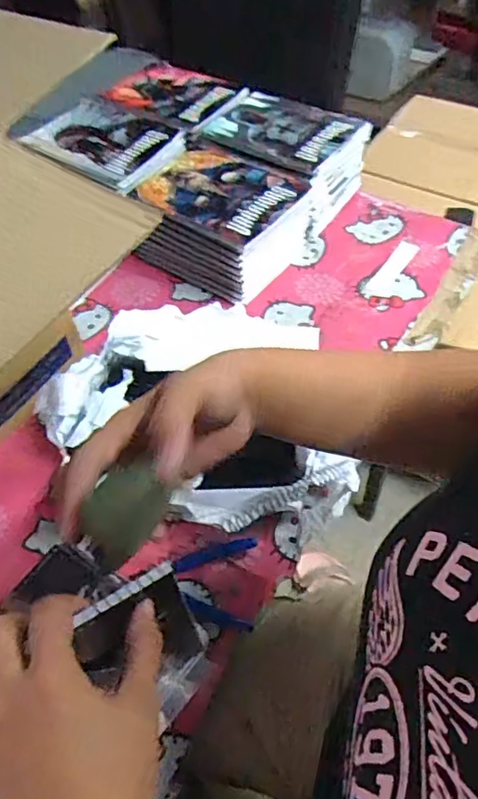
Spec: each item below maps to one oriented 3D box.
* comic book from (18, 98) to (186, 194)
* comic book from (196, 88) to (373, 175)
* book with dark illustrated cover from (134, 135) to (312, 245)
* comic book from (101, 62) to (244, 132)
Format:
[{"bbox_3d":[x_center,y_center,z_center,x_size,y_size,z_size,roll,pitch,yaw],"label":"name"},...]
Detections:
[{"bbox_3d":[-0.189,-0.377,0.825,0.202,0.019,0.154,30,62,18],"label":"comic book"},{"bbox_3d":[0.064,-0.392,0.829,0.211,0.018,0.142,26,58,21],"label":"comic book"},{"bbox_3d":[-0.027,-0.282,0.757,0.201,0.011,0.162,26,58,22],"label":"book with dark illustrated cover"},{"bbox_3d":[-0.106,-0.478,0.899,0.199,0.015,0.145,30,60,24],"label":"comic book"}]

